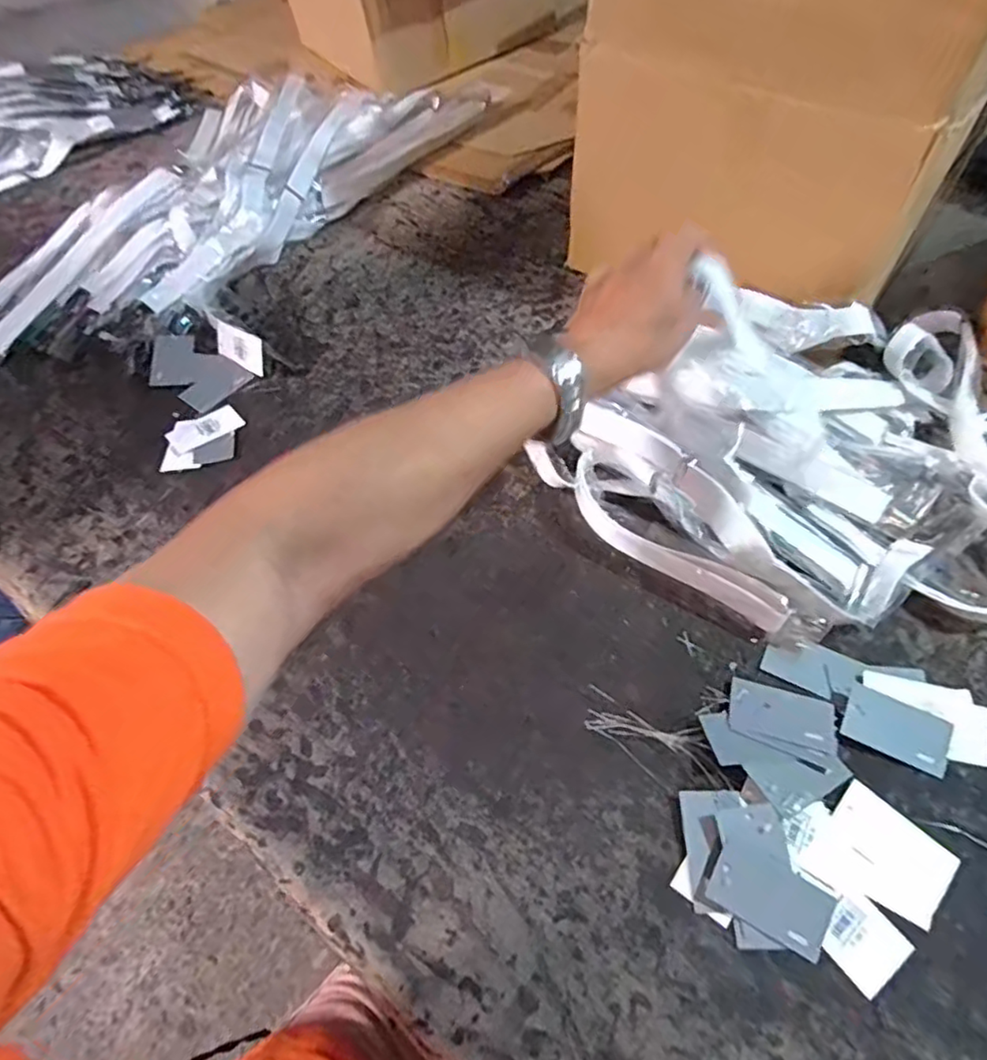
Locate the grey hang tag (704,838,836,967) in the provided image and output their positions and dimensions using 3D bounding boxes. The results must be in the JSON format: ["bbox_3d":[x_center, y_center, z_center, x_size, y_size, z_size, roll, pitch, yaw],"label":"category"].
[{"bbox_3d":[0.173,0.229,0.393,0.072,0.005,0.040,30,70,8],"label":"grey hang tag"}]

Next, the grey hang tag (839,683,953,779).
[{"bbox_3d":[0.286,0.141,0.448,0.069,0.006,0.042,23,66,11],"label":"grey hang tag"}]

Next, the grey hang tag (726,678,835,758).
[{"bbox_3d":[0.208,0.135,0.455,0.071,0.006,0.039,13,56,15],"label":"grey hang tag"}]

